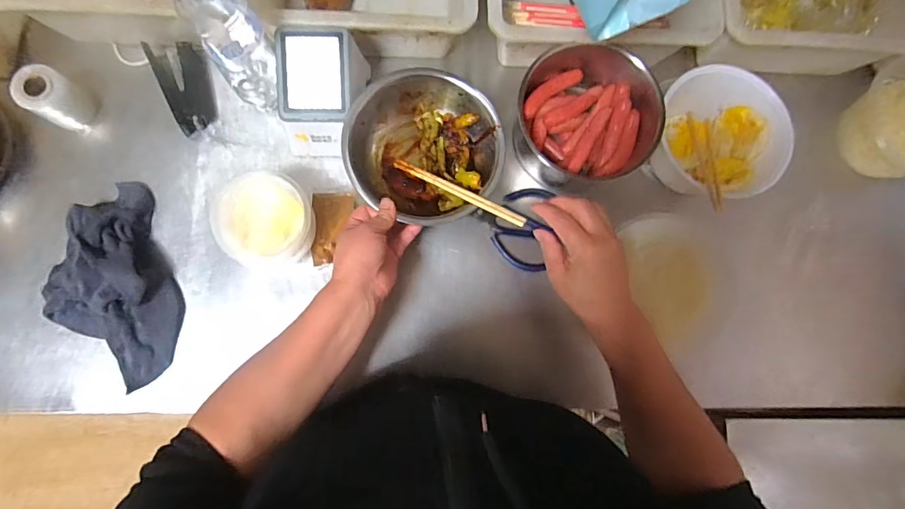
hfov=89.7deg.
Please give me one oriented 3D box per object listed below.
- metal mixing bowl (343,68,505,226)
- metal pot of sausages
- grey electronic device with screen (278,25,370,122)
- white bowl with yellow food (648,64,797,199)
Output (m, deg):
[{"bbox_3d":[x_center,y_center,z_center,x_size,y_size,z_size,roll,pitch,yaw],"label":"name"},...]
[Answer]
[{"bbox_3d":[-0.033,-0.122,0.554,0.176,0.069,0.174,0,85,-4],"label":"metal mixing bowl"},{"bbox_3d":[0.159,-0.178,0.573,0.168,0.099,0.170,0,85,-4],"label":"metal pot of sausages"},{"bbox_3d":[-0.153,-0.201,0.546,0.093,0.098,0.103,1,85,-4],"label":"grey electronic device with screen"},{"bbox_3d":[0.332,-0.151,0.592,0.137,0.098,0.173,-12,86,-5],"label":"white bowl with yellow food"}]

